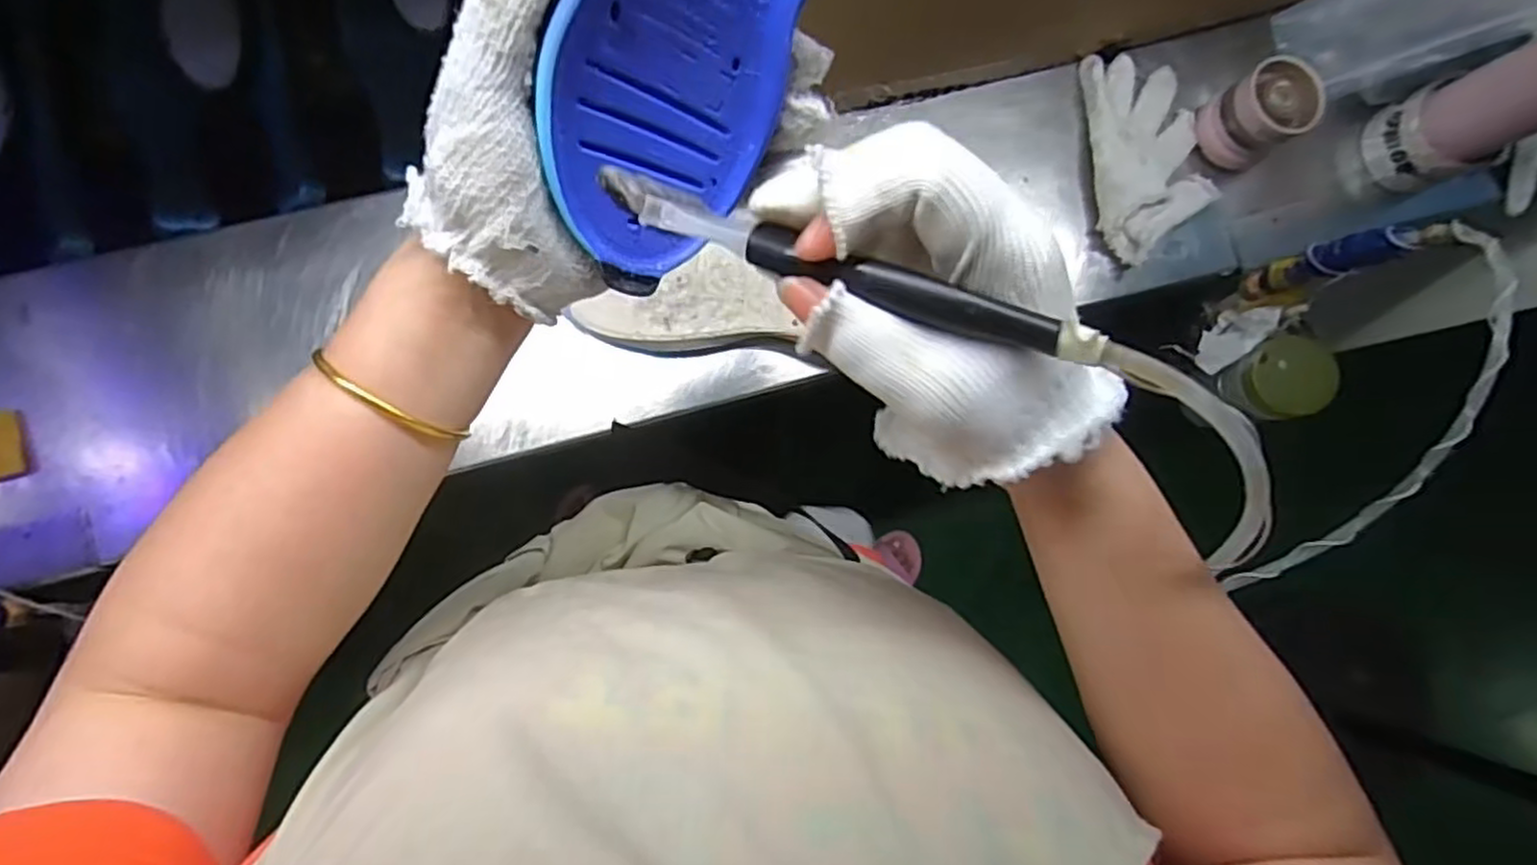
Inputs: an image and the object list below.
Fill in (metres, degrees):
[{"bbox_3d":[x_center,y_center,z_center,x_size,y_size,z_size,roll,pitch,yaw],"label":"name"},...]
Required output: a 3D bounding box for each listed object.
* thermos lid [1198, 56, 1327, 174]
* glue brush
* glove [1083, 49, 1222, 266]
[{"bbox_3d":[0.417,-0.270,0.618,0.062,0.062,0.064,0,85,-5],"label":"thermos lid"},{"bbox_3d":[0.021,-0.053,0.226,0.160,0.017,0.016,22,83,15],"label":"glue brush"},{"bbox_3d":[0.329,-0.240,0.632,0.098,0.019,0.178,-5,85,-5],"label":"glove"}]

